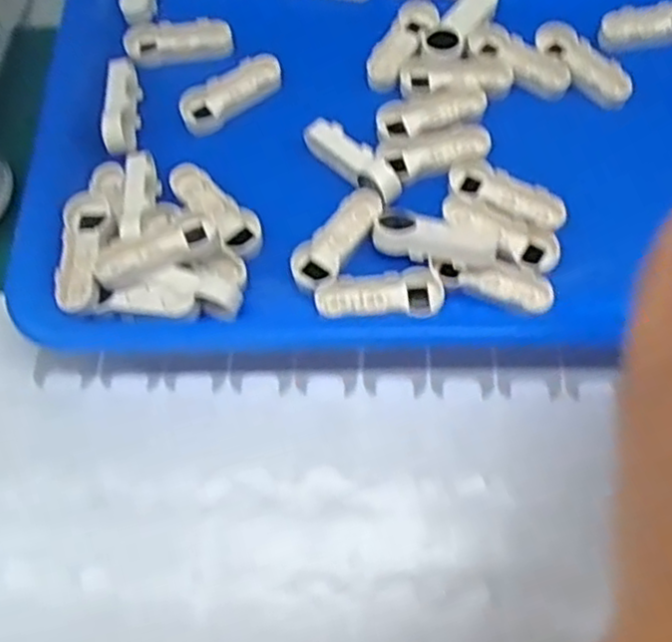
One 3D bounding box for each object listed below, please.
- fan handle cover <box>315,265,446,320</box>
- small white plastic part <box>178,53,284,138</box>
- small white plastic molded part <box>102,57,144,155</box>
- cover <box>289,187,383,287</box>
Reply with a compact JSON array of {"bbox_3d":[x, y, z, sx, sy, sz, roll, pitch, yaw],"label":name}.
[{"bbox_3d":[0.018,-0.011,0.292,0.050,0.004,0.019,-3,68,2],"label":"fan handle cover"},{"bbox_3d":[-0.048,-0.105,0.332,0.050,0.011,0.018,-38,71,-12],"label":"small white plastic part"},{"bbox_3d":[-0.097,-0.099,0.326,0.012,0.018,0.052,-4,68,1],"label":"small white plastic molded part"},{"bbox_3d":[0.002,-0.034,0.304,0.019,0.009,0.049,38,75,16],"label":"cover"}]

